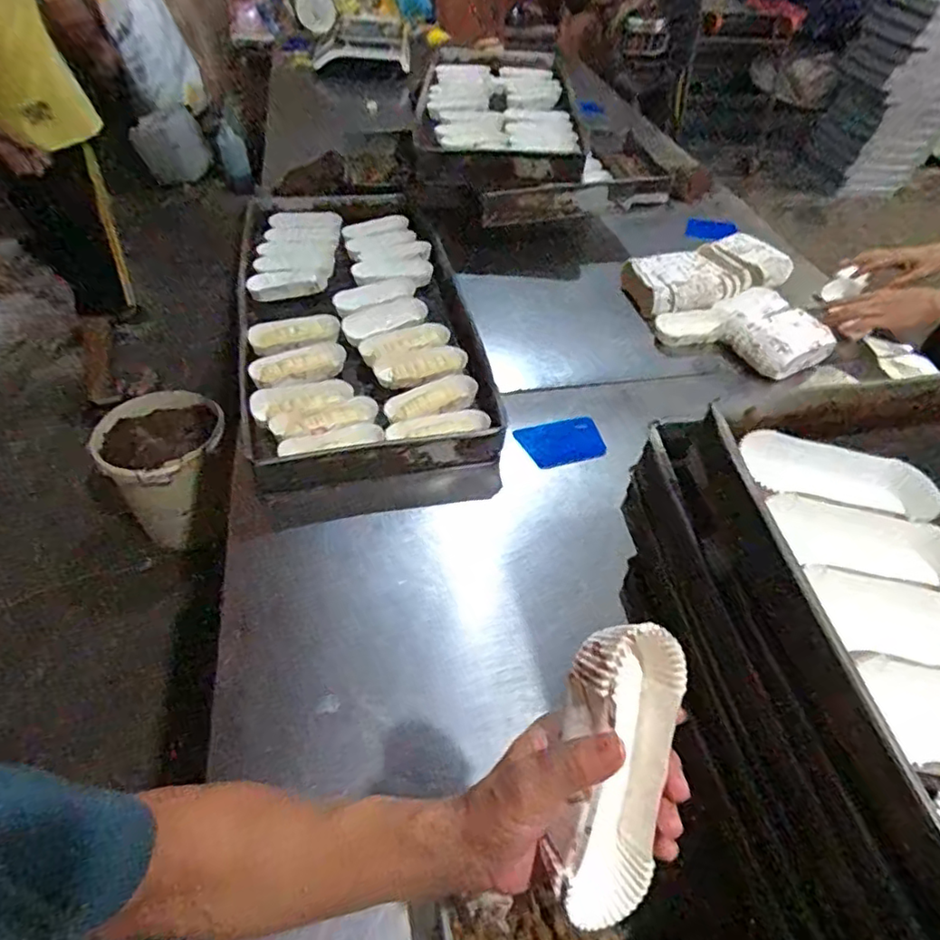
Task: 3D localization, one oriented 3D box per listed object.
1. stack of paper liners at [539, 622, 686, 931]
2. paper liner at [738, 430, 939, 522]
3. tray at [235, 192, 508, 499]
[{"bbox_3d":[0.079,0.166,0.333,0.065,0.046,0.164,8,89,1],"label":"stack of paper liners"},{"bbox_3d":[0.294,0.002,0.484,0.151,0.015,0.057,10,49,3],"label":"paper liner"},{"bbox_3d":[-0.221,-0.328,1.124,0.397,0.076,0.896,-7,50,-11],"label":"tray"}]

